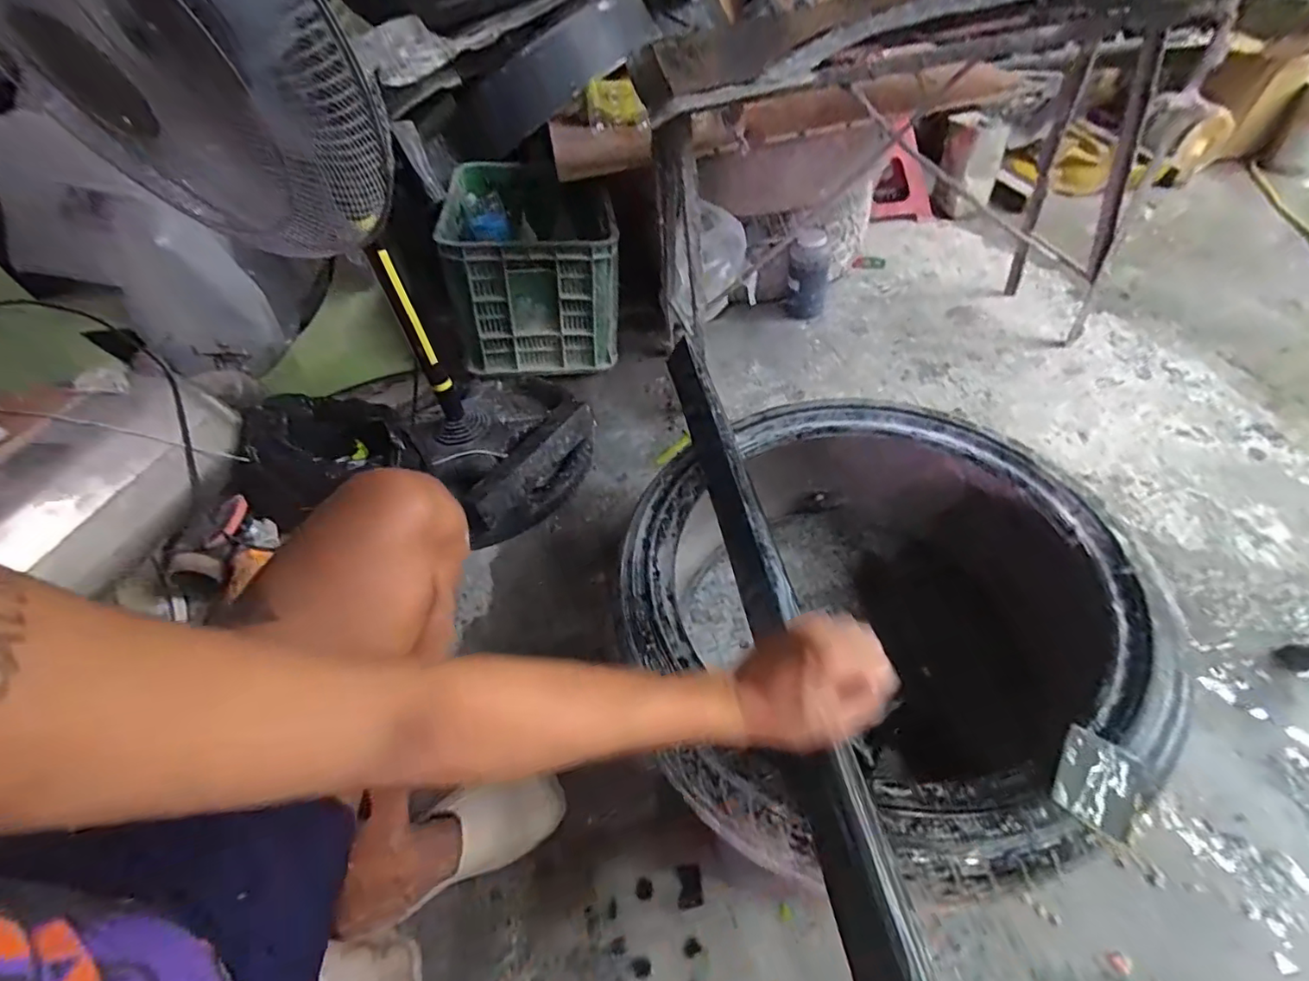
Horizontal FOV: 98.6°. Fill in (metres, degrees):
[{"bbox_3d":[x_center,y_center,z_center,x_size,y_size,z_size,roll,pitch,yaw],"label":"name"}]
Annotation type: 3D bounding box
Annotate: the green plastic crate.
[{"bbox_3d":[-0.268,-0.533,1.310,0.361,0.312,0.445,-8,48,0],"label":"green plastic crate"}]

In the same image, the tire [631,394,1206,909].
[{"bbox_3d":[0.251,0.158,0.700,0.536,0.238,0.561,-3,48,4],"label":"tire"}]

